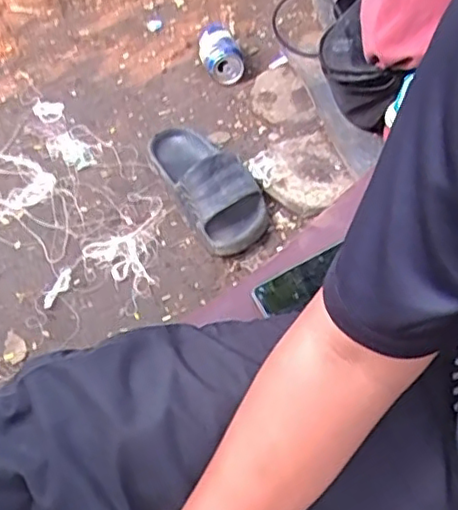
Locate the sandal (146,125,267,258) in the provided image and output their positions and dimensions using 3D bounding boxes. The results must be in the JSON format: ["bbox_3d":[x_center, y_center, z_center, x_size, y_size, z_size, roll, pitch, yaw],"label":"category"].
[{"bbox_3d":[-0.036,-0.115,0.916,0.110,0.079,0.268,-27,54,-16],"label":"sandal"}]

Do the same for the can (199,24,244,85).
[{"bbox_3d":[-0.016,-0.347,1.112,0.063,0.068,0.113,-12,51,-5],"label":"can"}]

